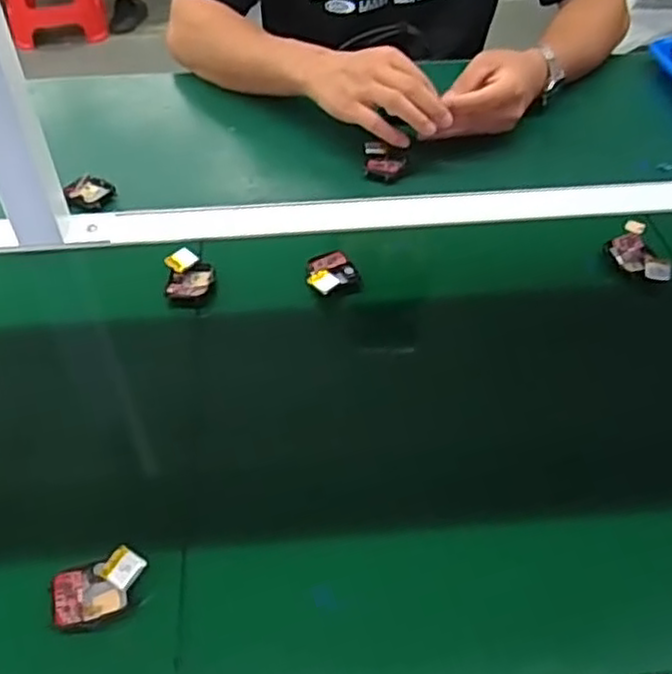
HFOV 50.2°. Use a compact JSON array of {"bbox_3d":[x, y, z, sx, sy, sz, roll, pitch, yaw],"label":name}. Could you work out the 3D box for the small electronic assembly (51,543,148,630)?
[{"bbox_3d":[-0.134,0.143,0.408,0.052,0.020,0.032,-14,43,-14],"label":"small electronic assembly"}]

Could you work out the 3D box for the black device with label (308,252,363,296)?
[{"bbox_3d":[-0.004,-0.052,0.599,0.044,0.015,0.044,-14,43,-14],"label":"black device with label"}]

